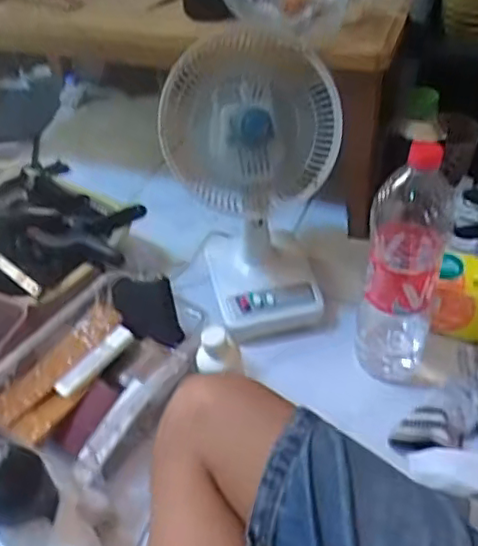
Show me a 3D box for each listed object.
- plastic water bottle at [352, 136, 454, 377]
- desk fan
[{"bbox_3d":[0.188,-0.004,0.727,0.082,0.311,0.090,11,45,14],"label":"plastic water bottle"},{"bbox_3d":[0.016,-0.104,0.811,0.197,0.328,0.195,9,45,12],"label":"desk fan"}]

